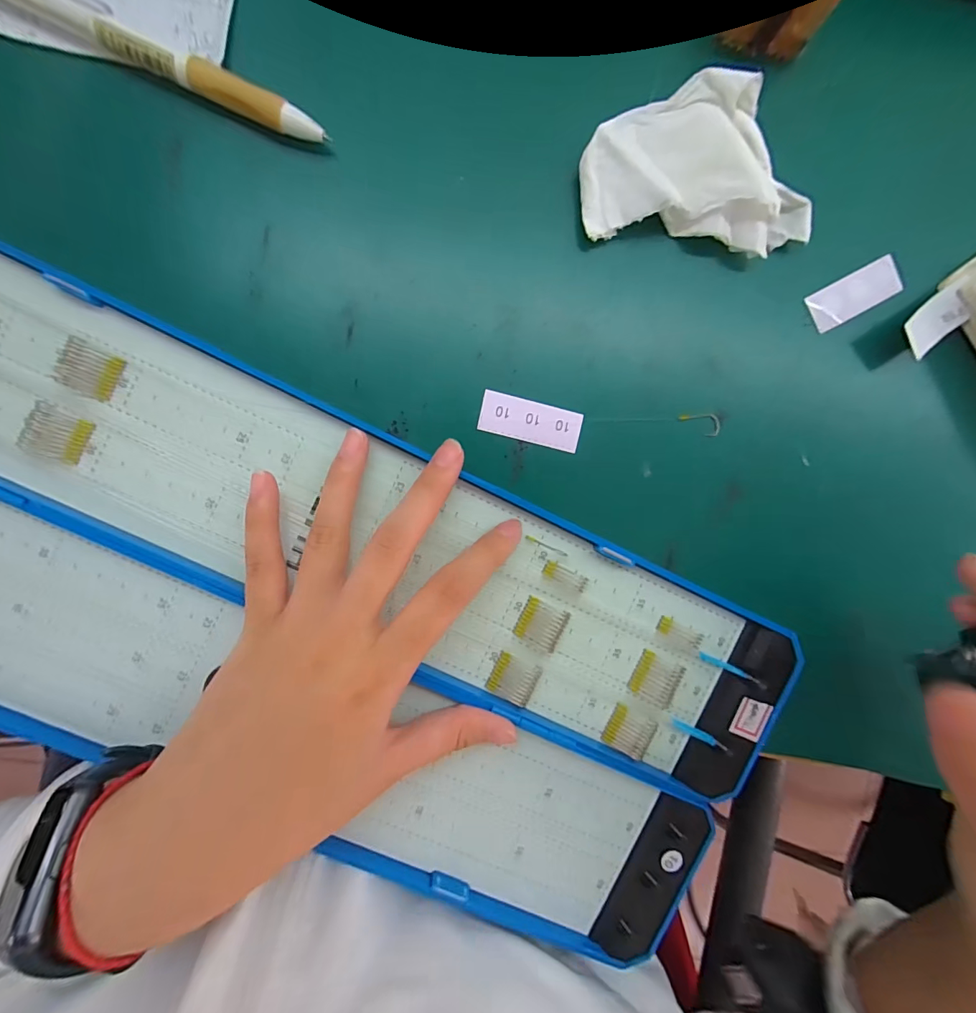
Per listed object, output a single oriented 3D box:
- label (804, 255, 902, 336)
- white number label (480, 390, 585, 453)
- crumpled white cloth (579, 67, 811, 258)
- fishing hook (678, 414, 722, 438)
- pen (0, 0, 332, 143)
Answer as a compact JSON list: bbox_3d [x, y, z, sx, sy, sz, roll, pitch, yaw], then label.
[{"bbox_3d":[0.173,-0.100,0.206,0.046,0.004,0.018,-28,94,-2],"label":"label"},{"bbox_3d":[0.020,-0.038,0.197,0.046,0.004,0.018,13,94,-5],"label":"white number label"},{"bbox_3d":[0.092,-0.146,0.188,0.100,0.028,0.062,4,94,-4],"label":"crumpled white cloth"},{"bbox_3d":[0.100,-0.038,0.204,0.020,0.004,0.011,-3,93,-5],"label":"fishing hook"},{"bbox_3d":[-0.132,-0.180,0.171,0.138,0.012,0.017,22,93,-6],"label":"pen"}]

